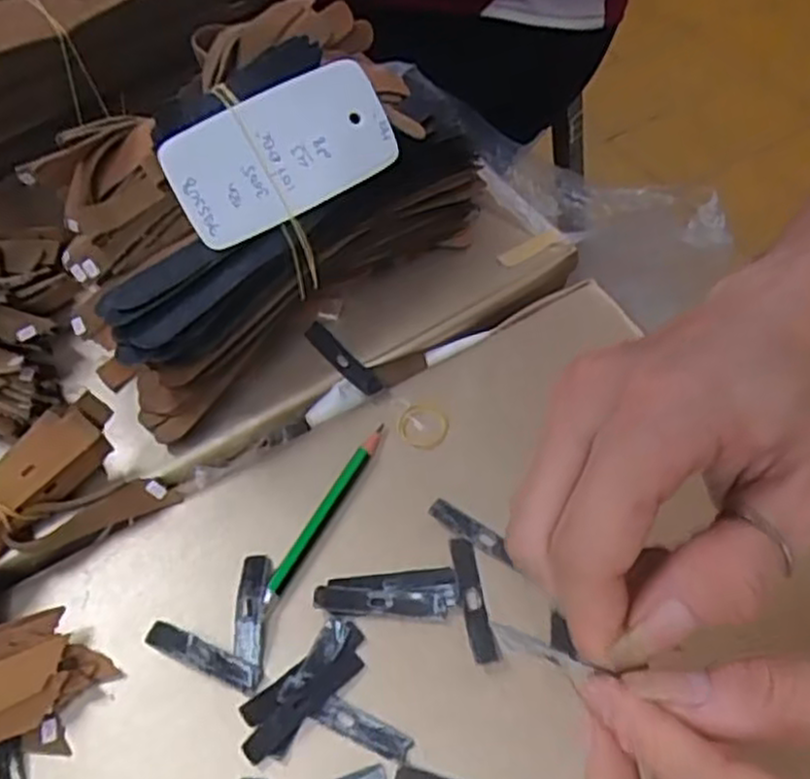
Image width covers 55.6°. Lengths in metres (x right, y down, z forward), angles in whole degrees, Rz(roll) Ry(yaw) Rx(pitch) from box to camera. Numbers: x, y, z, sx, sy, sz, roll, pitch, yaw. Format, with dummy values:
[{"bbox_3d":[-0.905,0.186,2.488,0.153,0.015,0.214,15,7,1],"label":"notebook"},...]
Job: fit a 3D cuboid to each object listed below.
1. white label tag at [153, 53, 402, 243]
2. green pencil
[{"bbox_3d":[-0.054,-0.108,0.347,0.102,0.052,0.005,-30,14,-15],"label":"white label tag"},{"bbox_3d":[-0.034,0.052,0.335,0.008,0.007,0.092,23,60,18],"label":"green pencil"}]

